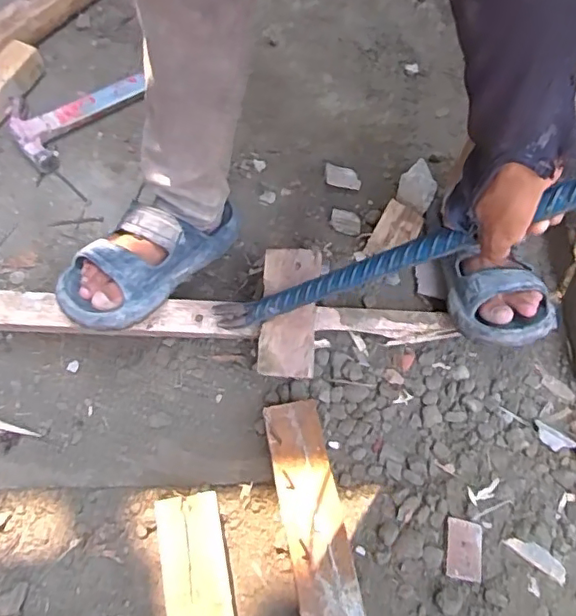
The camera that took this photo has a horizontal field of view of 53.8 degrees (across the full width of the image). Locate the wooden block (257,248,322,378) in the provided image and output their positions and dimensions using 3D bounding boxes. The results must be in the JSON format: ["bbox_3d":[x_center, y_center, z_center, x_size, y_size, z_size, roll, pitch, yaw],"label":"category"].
[{"bbox_3d":[0.001,0.004,0.654,0.063,0.030,0.147,5,66,0],"label":"wooden block"}]

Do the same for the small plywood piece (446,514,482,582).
[{"bbox_3d":[0.186,0.254,0.601,0.038,0.004,0.062,15,52,1],"label":"small plywood piece"}]

